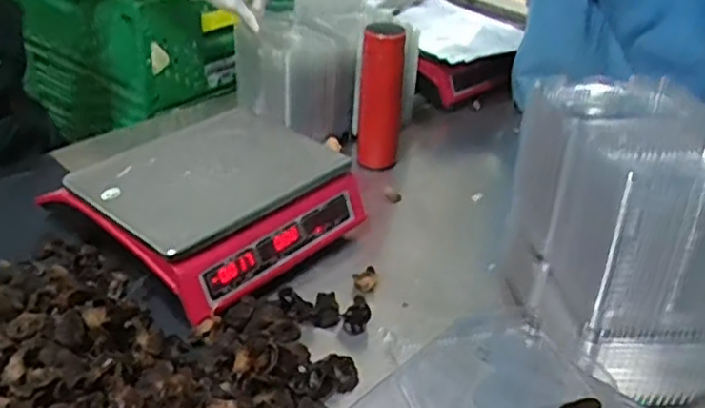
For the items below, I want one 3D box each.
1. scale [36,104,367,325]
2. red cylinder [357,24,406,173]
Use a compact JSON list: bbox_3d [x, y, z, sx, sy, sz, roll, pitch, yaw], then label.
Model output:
[{"bbox_3d":[-0.182,-0.018,0.943,0.301,0.126,0.324,27,38,31],"label":"scale"},{"bbox_3d":[0.048,-0.175,1.175,0.068,0.240,0.074,5,32,2],"label":"red cylinder"}]

